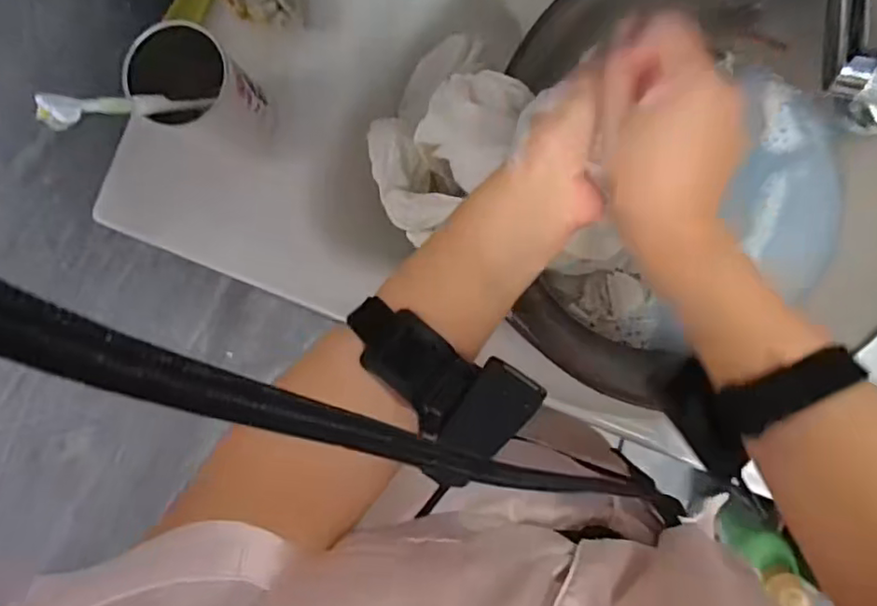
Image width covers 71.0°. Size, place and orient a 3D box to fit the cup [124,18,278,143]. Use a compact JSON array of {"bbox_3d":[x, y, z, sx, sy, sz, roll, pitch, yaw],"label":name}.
[{"bbox_3d":[-0.182,-0.162,0.485,0.084,0.113,0.073,37,93,3],"label":"cup"}]

